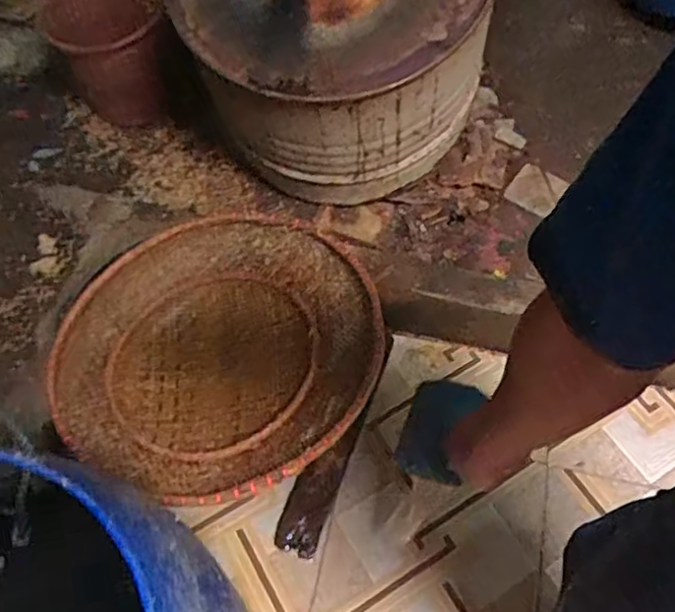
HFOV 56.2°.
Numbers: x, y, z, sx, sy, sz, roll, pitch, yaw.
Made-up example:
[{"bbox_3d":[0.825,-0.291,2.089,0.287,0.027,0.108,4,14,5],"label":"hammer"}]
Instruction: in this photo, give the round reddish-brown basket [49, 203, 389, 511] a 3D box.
[{"bbox_3d":[-0.203,0.062,1.100,0.524,0.145,0.525,0,57,0],"label":"round reddish-brown basket"}]

